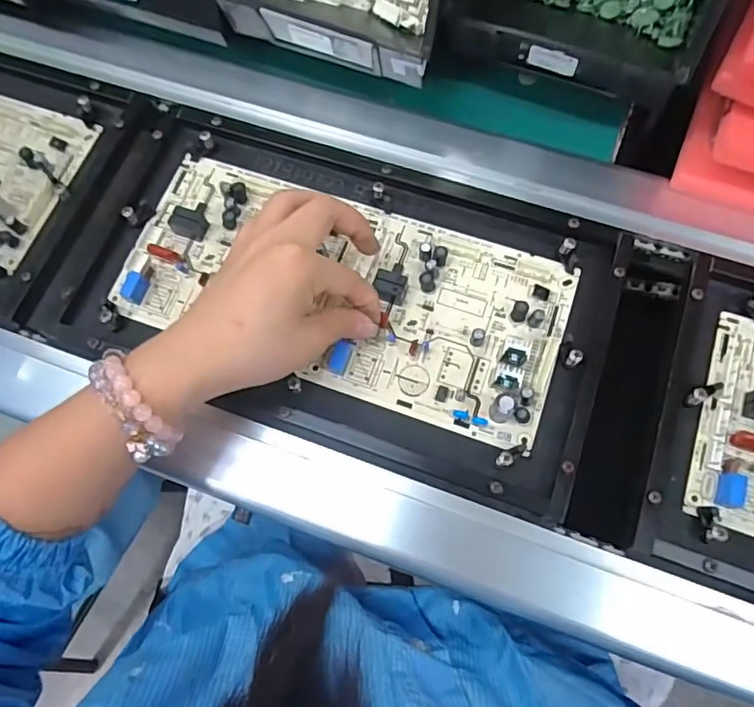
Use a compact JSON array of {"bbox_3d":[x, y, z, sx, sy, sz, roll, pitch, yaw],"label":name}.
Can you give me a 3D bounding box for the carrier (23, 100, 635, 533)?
[{"bbox_3d":[-0.030,-0.046,0.358,0.350,0.018,0.199,18,73,8],"label":"carrier"}]

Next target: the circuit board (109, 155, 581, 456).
[{"bbox_3d":[-0.022,-0.045,0.354,0.282,0.024,0.125,20,73,8],"label":"circuit board"}]

